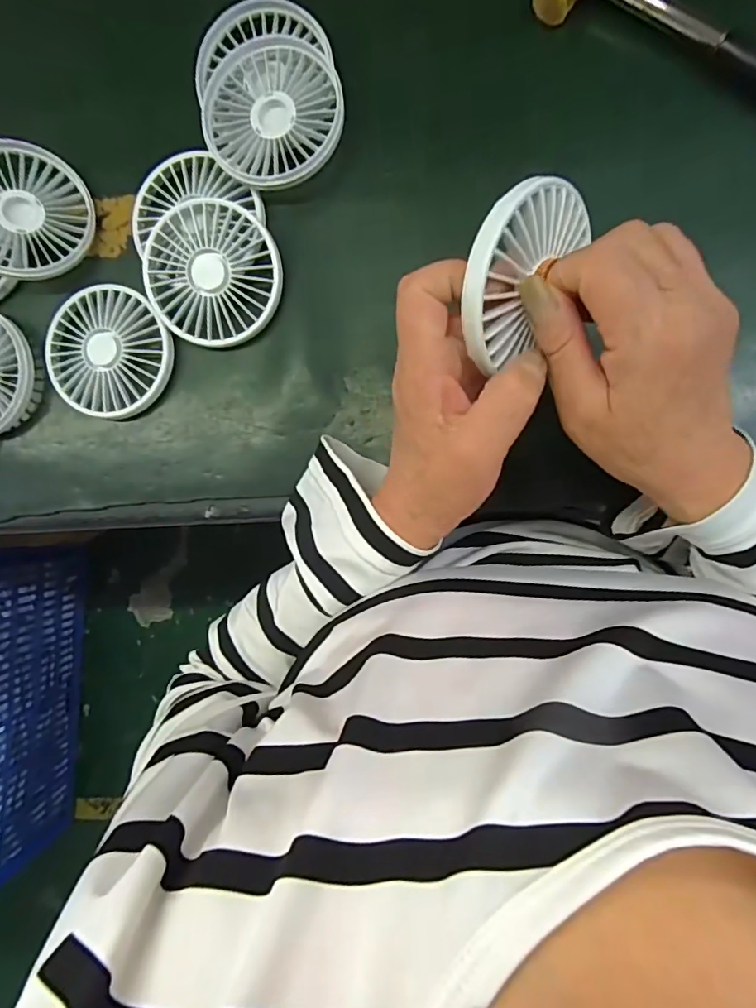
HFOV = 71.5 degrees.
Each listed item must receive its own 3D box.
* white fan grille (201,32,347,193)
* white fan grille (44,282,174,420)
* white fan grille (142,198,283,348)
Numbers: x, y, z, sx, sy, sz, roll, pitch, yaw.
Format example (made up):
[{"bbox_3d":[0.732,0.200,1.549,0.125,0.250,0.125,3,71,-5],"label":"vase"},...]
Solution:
[{"bbox_3d":[-0.066,-0.243,0.324,0.084,0.009,0.088,0,90,7],"label":"white fan grille"},{"bbox_3d":[-0.184,-0.104,0.355,0.088,0.009,0.083,0,90,7],"label":"white fan grille"},{"bbox_3d":[-0.107,-0.147,0.339,0.086,0.017,0.083,0,90,7],"label":"white fan grille"}]

